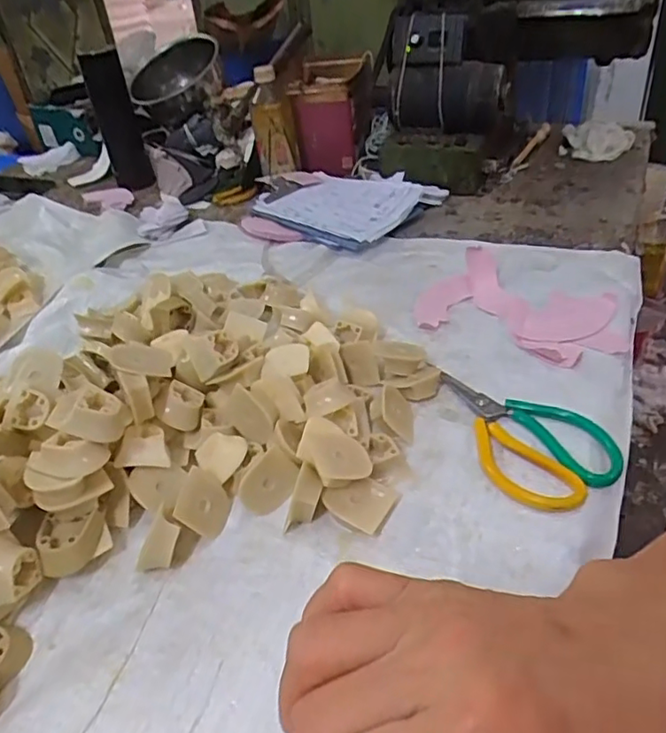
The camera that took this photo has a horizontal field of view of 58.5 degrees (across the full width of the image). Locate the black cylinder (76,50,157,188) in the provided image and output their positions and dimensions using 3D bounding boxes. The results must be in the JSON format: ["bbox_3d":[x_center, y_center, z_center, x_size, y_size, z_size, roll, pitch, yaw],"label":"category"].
[{"bbox_3d":[-0.367,-0.418,1.019,0.064,0.220,0.066,-22,41,-20],"label":"black cylinder"}]

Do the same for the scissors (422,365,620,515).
[{"bbox_3d":[0.158,0.046,0.494,0.098,0.021,0.166,-12,39,-8],"label":"scissors"}]

